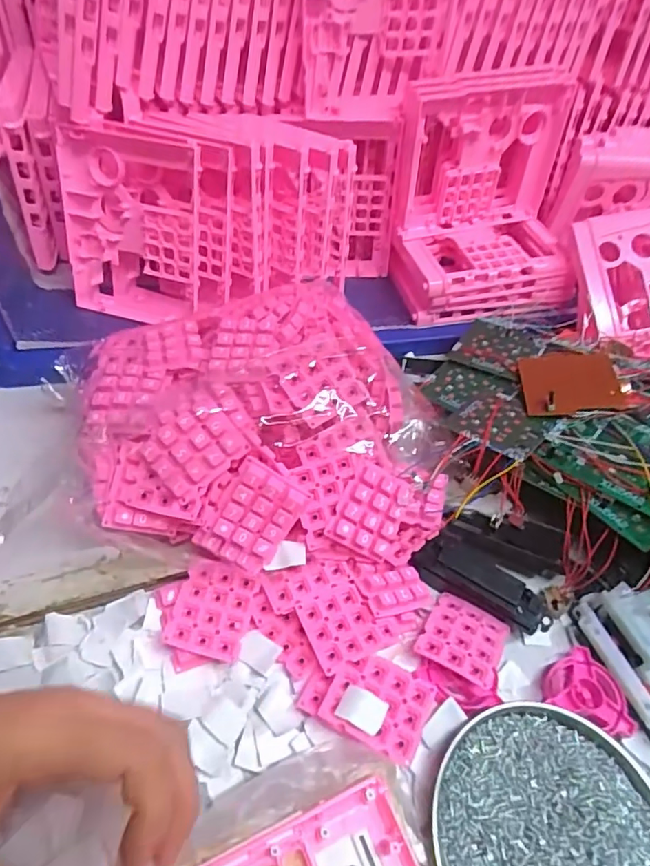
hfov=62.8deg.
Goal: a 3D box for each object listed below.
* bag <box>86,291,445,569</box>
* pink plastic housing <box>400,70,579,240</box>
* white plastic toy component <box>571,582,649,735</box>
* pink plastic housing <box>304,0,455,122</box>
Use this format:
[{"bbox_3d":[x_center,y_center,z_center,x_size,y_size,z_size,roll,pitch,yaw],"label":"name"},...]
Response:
[{"bbox_3d":[-0.043,-0.009,0.396,0.245,0.084,0.201,-6,50,-11],"label":"bag"},{"bbox_3d":[0.157,-0.276,0.532,0.173,0.131,0.055,-6,50,-11],"label":"pink plastic housing"},{"bbox_3d":[0.209,0.152,0.351,0.042,0.028,0.097,-13,52,-17],"label":"white plastic toy component"},{"bbox_3d":[0.047,-0.365,0.459,0.131,0.162,0.047,4,49,-3],"label":"pink plastic housing"}]

